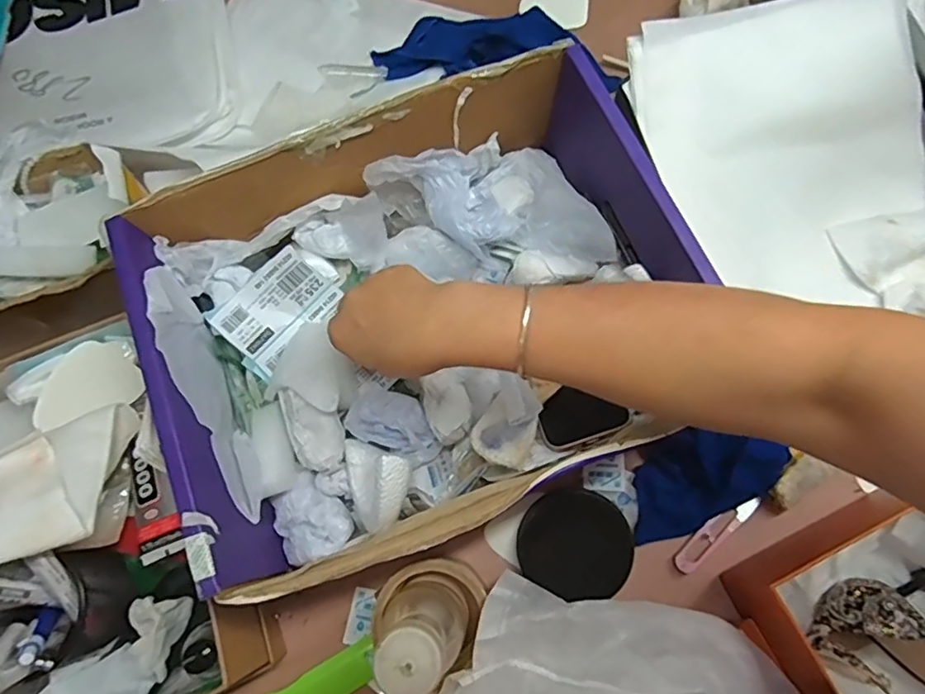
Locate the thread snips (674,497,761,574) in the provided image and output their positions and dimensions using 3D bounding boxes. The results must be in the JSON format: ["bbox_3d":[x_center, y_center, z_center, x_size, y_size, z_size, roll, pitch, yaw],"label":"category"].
[{"bbox_3d":[0.222,0.159,0.505,0.097,0.013,0.020,-37,76,-8],"label":"thread snips"}]

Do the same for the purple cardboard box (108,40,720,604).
[{"bbox_3d":[-0.033,-0.027,0.475,0.394,0.120,0.319,-22,74,-5],"label":"purple cardboard box"}]

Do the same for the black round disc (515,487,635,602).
[{"bbox_3d":[0.097,0.168,0.495,0.094,0.006,0.088,-1,86,12],"label":"black round disc"}]

